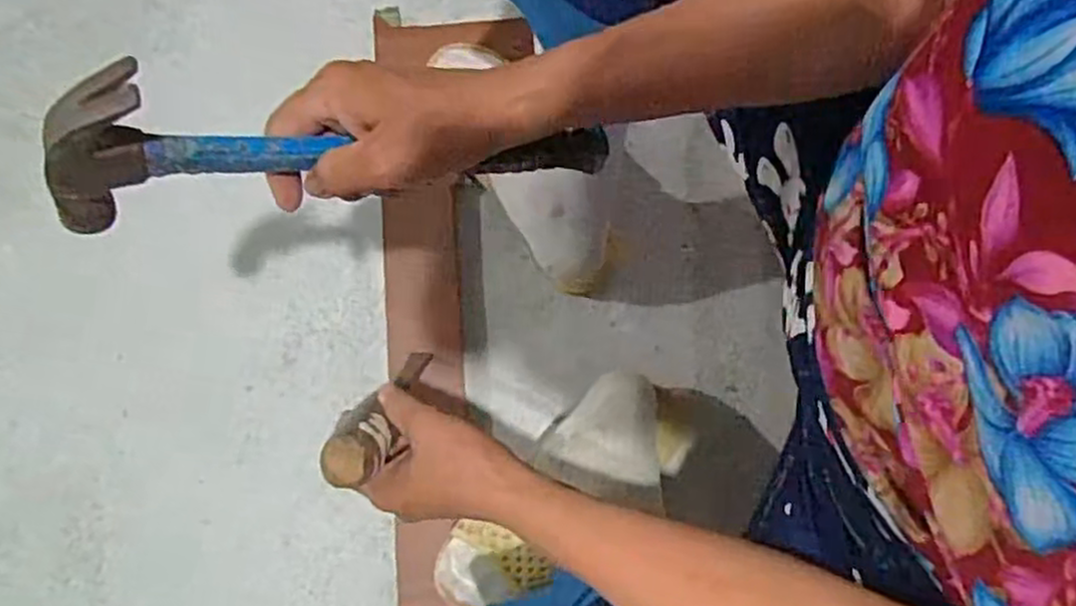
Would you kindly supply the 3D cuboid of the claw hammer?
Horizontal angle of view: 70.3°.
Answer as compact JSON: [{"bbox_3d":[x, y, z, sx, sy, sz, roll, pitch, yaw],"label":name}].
[{"bbox_3d":[-0.085,-0.074,0.379,0.270,0.091,0.026,-5,72,-28],"label":"claw hammer"}]

